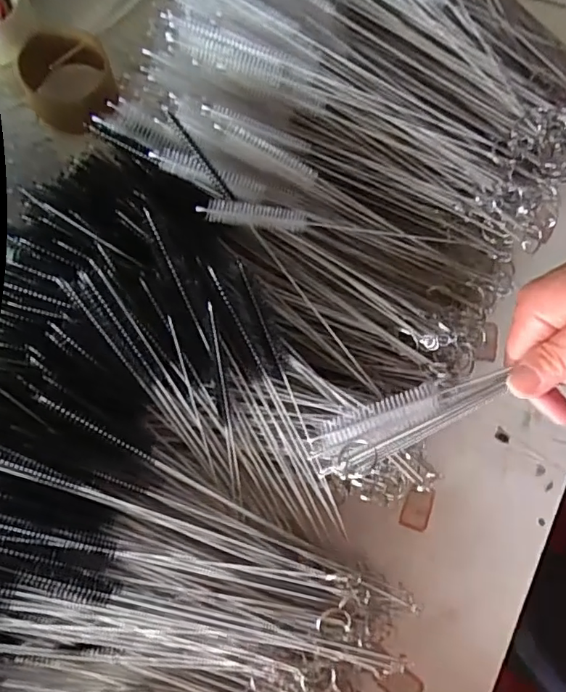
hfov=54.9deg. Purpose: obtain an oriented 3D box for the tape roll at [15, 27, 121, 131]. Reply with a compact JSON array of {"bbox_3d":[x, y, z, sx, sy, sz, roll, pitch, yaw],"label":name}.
[{"bbox_3d":[-0.206,-0.257,0.530,0.079,0.053,0.094,-21,76,-6],"label":"tape roll"}]

